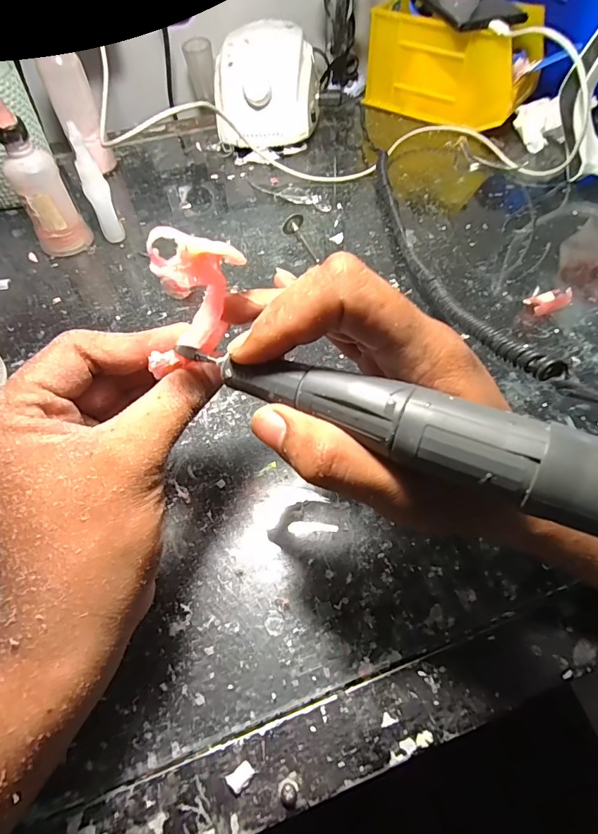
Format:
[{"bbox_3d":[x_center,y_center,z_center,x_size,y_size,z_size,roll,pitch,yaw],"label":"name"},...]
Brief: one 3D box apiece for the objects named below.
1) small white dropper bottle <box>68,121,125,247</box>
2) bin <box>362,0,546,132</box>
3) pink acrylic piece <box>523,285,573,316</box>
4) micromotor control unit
[{"bbox_3d":[-0.165,-0.185,0.347,0.019,0.087,0.017,-25,60,-14],"label":"small white dropper bottle"},{"bbox_3d":[0.171,-0.391,0.472,0.170,0.087,0.106,36,65,21],"label":"bin"},{"bbox_3d":[0.187,-0.088,0.321,0.036,0.013,0.019,-18,59,-10],"label":"pink acrylic piece"},{"bbox_3d":[-0.032,-0.348,0.452,0.102,0.081,0.120,1,57,2],"label":"micromotor control unit"}]

